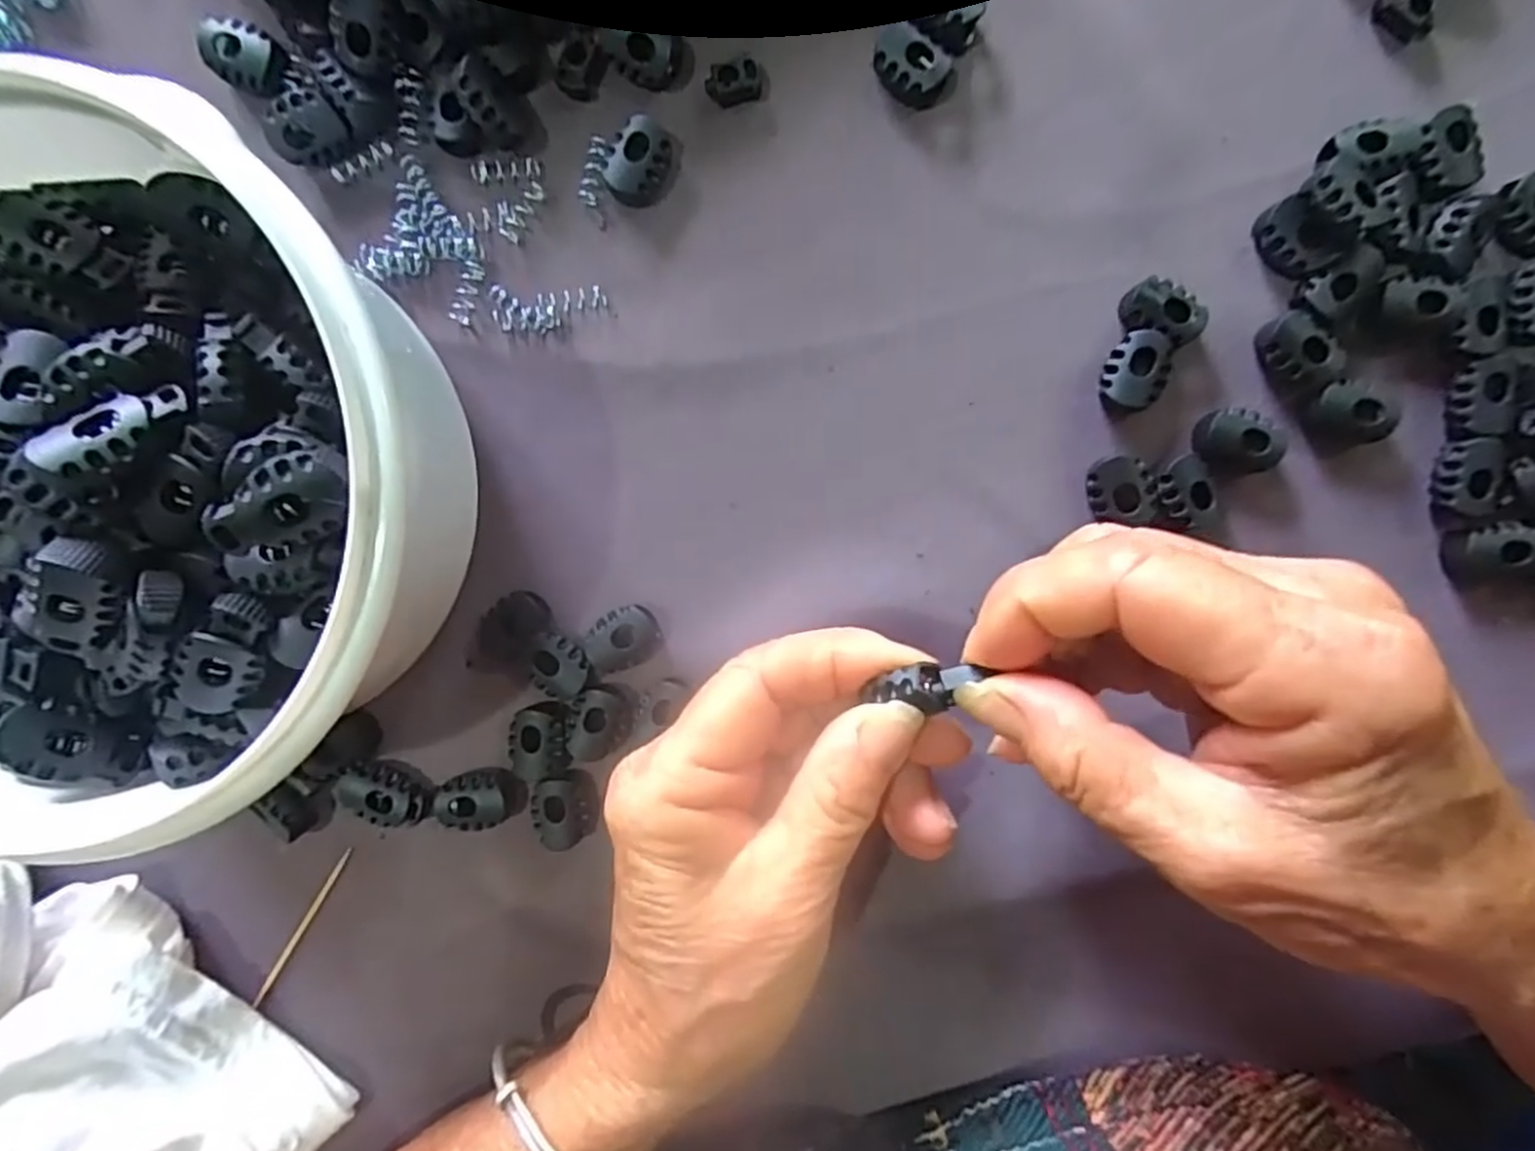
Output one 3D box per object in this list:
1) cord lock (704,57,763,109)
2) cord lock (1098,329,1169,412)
[{"bbox_3d":[-0.009,-0.139,0.207,0.015,0.007,0.010,-6,93,2],"label":"cord lock"},{"bbox_3d":[0.104,-0.058,0.207,0.016,0.009,0.022,1,94,2],"label":"cord lock"}]

